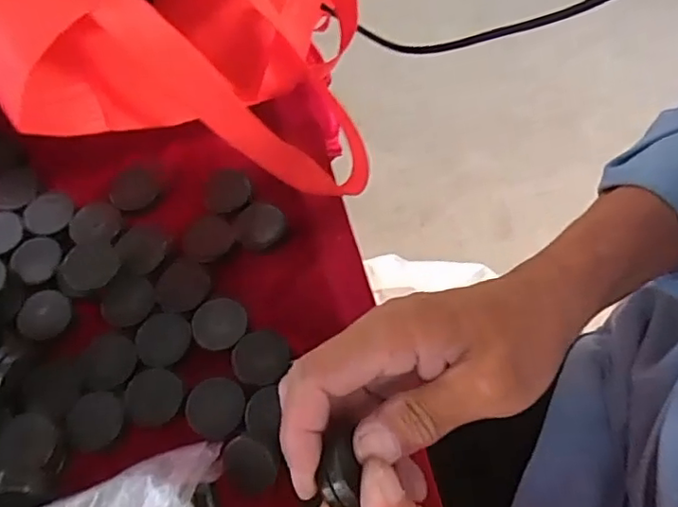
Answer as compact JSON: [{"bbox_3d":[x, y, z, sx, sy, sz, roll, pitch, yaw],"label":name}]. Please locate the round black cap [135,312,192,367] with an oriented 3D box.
[{"bbox_3d":[-0.105,0.050,0.350,0.033,0.004,0.031,-1,66,3],"label":"round black cap"}]

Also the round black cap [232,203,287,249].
[{"bbox_3d":[-0.053,-0.019,0.388,0.034,0.006,0.030,-29,68,-9],"label":"round black cap"}]

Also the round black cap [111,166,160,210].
[{"bbox_3d":[-0.138,-0.043,0.398,0.029,0.004,0.032,33,72,16],"label":"round black cap"}]

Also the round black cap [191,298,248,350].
[{"bbox_3d":[-0.071,0.042,0.354,0.032,0.004,0.032,-1,66,3],"label":"round black cap"}]

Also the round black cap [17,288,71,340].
[{"bbox_3d":[-0.178,0.036,0.356,0.027,0.007,0.031,27,70,14],"label":"round black cap"}]

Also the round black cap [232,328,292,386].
[{"bbox_3d":[-0.045,0.060,0.342,0.032,0.004,0.031,-1,66,3],"label":"round black cap"}]

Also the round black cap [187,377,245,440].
[{"bbox_3d":[-0.070,0.087,0.333,0.033,0.004,0.033,-1,66,3],"label":"round black cap"}]

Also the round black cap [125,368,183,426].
[{"bbox_3d":[-0.106,0.082,0.339,0.032,0.004,0.031,-1,66,3],"label":"round black cap"}]

